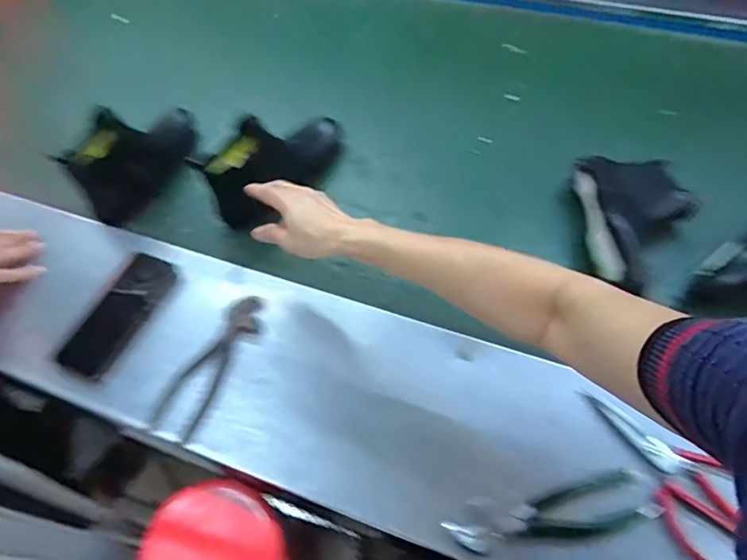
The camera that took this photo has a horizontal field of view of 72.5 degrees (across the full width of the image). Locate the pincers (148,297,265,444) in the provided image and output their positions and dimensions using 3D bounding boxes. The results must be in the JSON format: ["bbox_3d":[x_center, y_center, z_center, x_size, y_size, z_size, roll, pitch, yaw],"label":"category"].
[{"bbox_3d":[-0.195,0.092,0.605,0.065,0.017,0.186,20,61,15],"label":"pincers"}]

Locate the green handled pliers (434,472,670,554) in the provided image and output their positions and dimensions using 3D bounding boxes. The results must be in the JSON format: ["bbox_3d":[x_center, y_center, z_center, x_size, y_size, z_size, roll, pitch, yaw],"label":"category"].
[{"bbox_3d":[0.172,0.228,0.497,0.197,0.026,0.053,-9,57,-2],"label":"green handled pliers"}]

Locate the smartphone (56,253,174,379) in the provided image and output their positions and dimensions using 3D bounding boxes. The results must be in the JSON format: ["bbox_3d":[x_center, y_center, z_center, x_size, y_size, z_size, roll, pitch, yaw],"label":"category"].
[{"bbox_3d":[-0.328,0.042,0.655,0.071,0.009,0.167,22,65,13],"label":"smartphone"}]

